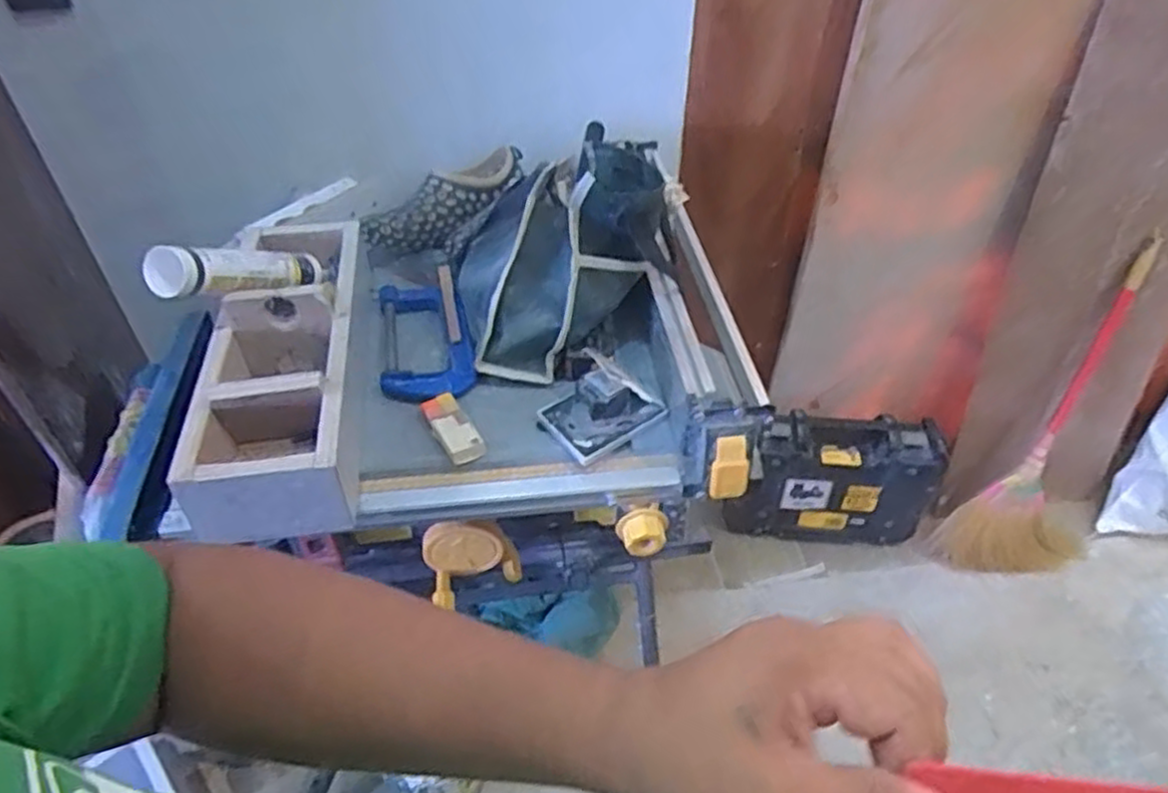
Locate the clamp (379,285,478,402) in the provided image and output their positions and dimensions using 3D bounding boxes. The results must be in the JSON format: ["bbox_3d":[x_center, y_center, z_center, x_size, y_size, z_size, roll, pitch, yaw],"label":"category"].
[{"bbox_3d":[-0.192,-0.069,0.911,0.103,0.033,0.214,-9,44,-10],"label":"clamp"}]

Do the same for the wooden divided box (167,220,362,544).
[{"bbox_3d":[-0.325,-0.055,0.829,0.159,0.123,0.437,-8,44,-8],"label":"wooden divided box"}]

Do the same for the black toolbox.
[{"bbox_3d":[0.538,0.181,1.609,0.422,0.286,0.101,3,43,3],"label":"black toolbox"}]

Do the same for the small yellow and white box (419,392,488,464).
[{"bbox_3d":[-0.141,0.034,0.803,0.037,0.022,0.092,-21,47,-21],"label":"small yellow and white box"}]

